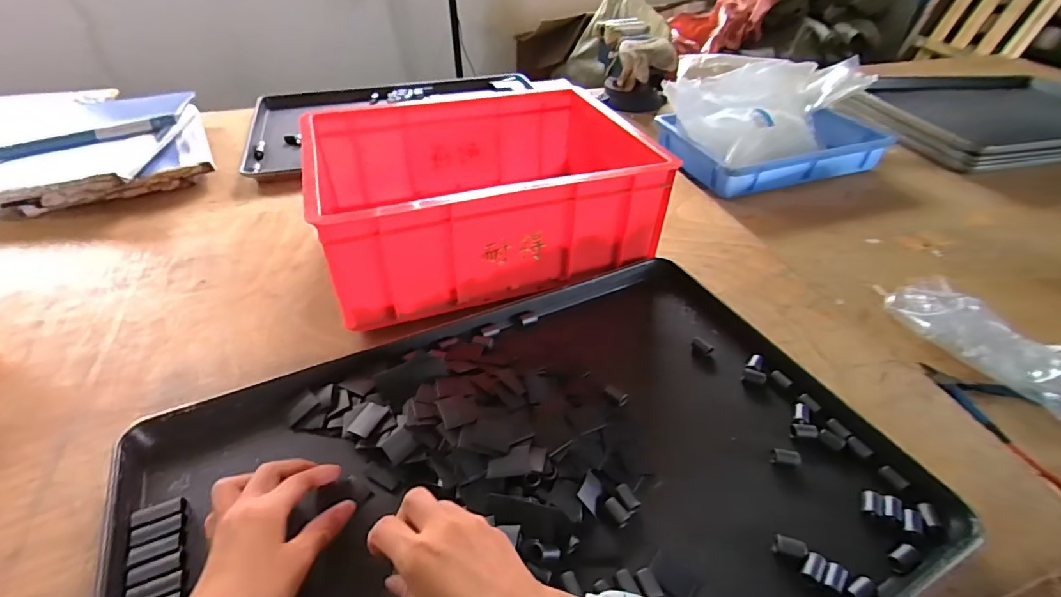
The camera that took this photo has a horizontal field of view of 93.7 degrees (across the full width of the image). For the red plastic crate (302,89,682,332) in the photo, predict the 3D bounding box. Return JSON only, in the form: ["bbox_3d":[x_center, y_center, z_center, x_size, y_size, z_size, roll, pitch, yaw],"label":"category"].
[{"bbox_3d":[-0.053,-0.146,0.666,0.419,0.144,0.310,-12,42,-16],"label":"red plastic crate"}]

